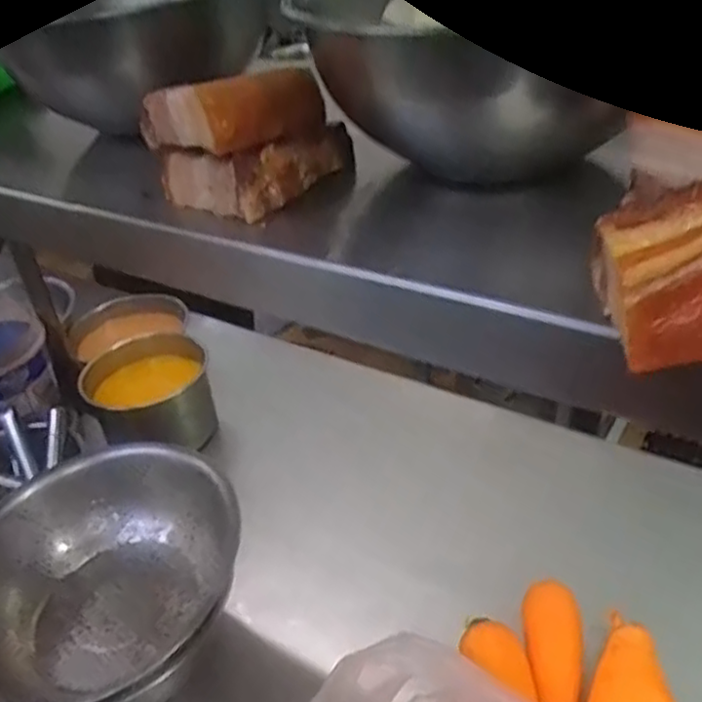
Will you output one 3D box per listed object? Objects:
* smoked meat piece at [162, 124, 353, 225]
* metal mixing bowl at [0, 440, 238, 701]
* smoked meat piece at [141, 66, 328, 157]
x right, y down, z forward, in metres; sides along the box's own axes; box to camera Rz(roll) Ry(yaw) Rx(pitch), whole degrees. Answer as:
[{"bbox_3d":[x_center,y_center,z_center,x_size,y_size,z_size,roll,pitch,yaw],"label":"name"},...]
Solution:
[{"bbox_3d":[-0.038,-0.087,0.318,0.054,0.025,0.074,22,44,35],"label":"smoked meat piece"},{"bbox_3d":[-0.226,0.208,0.627,0.225,0.099,0.242,-5,35,3],"label":"metal mixing bowl"},{"bbox_3d":[-0.047,-0.105,0.301,0.047,0.030,0.064,22,44,35],"label":"smoked meat piece"}]

